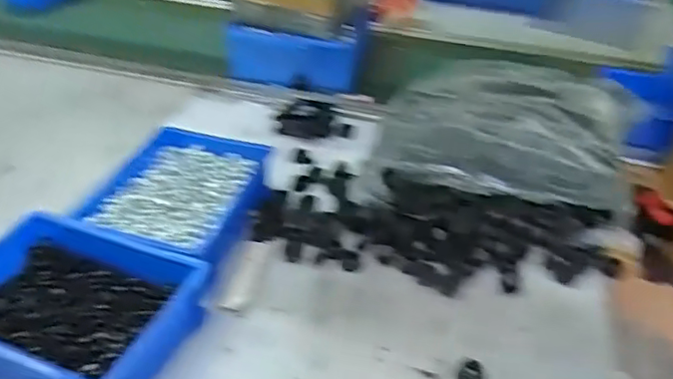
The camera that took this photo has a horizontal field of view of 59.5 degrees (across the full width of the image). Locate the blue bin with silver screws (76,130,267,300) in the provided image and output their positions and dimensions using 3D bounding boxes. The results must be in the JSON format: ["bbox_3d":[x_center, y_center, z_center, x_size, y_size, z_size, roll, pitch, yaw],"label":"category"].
[{"bbox_3d":[-0.161,0.010,0.644,0.152,0.058,0.199,13,38,14],"label":"blue bin with silver screws"}]

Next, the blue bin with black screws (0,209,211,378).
[{"bbox_3d":[-0.232,0.108,0.511,0.198,0.062,0.162,14,38,15],"label":"blue bin with black screws"}]

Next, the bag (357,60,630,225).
[{"bbox_3d":[0.200,-0.055,0.714,0.308,0.081,0.244,9,37,9],"label":"bag"}]

